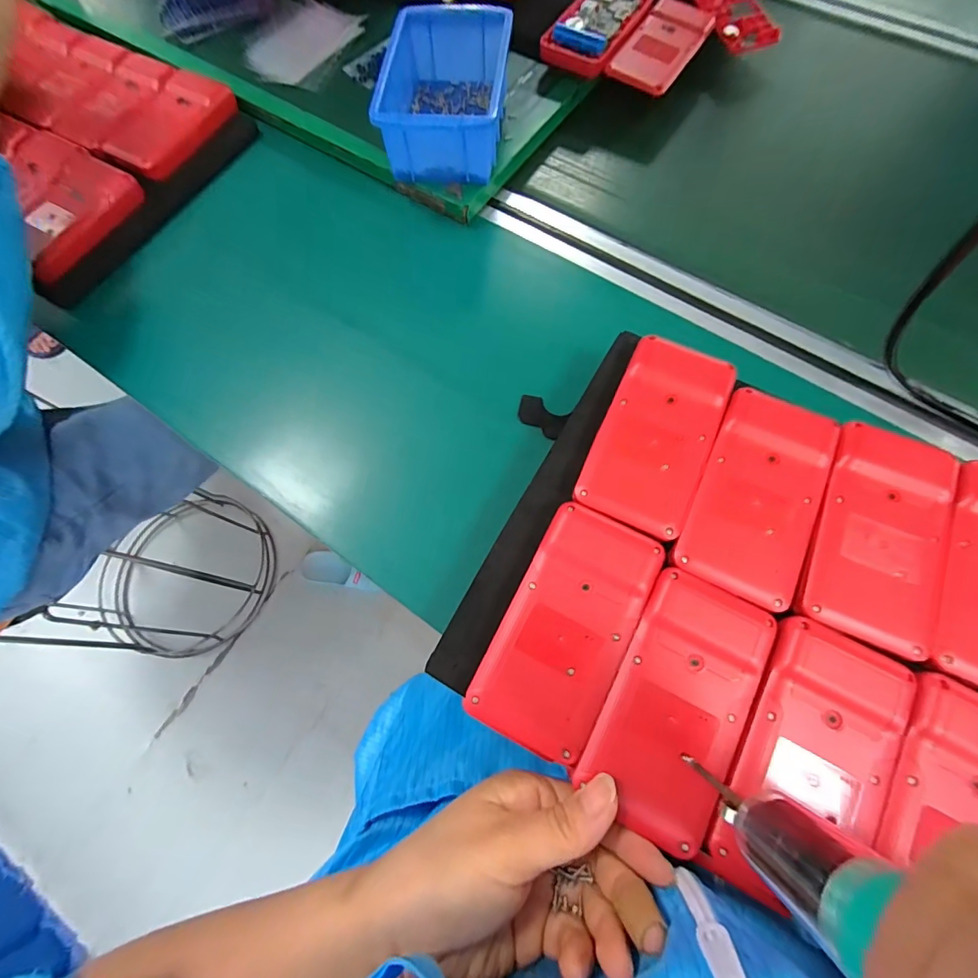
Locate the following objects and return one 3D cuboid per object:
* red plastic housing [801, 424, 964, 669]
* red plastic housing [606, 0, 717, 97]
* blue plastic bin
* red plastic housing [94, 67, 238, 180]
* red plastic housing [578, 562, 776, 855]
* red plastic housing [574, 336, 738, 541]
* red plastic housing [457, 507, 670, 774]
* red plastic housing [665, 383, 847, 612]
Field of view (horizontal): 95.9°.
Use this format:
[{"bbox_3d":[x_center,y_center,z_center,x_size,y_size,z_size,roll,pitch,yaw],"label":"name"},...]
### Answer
[{"bbox_3d":[0.210,0.023,0.233,0.063,0.014,0.113,23,73,9],"label":"red plastic housing"},{"bbox_3d":[0.161,-0.413,0.410,0.059,0.010,0.117,32,79,7],"label":"red plastic housing"},{"bbox_3d":[-0.035,-0.330,0.373,0.095,0.055,0.143,6,71,3],"label":"blue plastic bin"},{"bbox_3d":[-0.297,-0.340,0.414,0.070,0.022,0.122,27,73,10],"label":"red plastic housing"},{"bbox_3d":[0.093,0.104,0.215,0.062,0.018,0.115,25,70,12],"label":"red plastic housing"},{"bbox_3d":[0.098,-0.034,0.257,0.062,0.015,0.115,25,73,9],"label":"red plastic housing"},{"bbox_3d":[0.041,0.070,0.228,0.060,0.018,0.117,26,73,10],"label":"red plastic housing"},{"bbox_3d":[0.150,0.001,0.243,0.063,0.014,0.116,25,73,10],"label":"red plastic housing"}]

